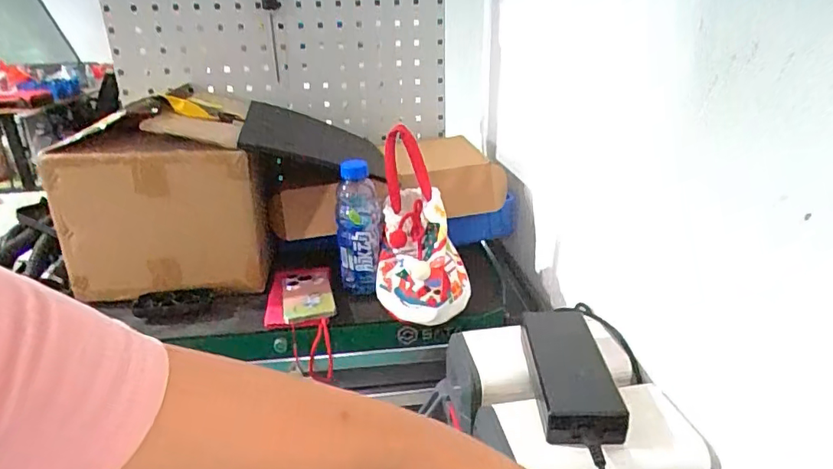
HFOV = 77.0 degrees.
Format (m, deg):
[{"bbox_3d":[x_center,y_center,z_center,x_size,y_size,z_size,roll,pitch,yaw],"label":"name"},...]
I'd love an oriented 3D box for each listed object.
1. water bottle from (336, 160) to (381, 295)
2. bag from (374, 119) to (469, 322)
[{"bbox_3d":[-0.090,-0.005,0.804,0.072,0.189,0.077,-3,22,-6],"label":"water bottle"},{"bbox_3d":[0.006,-0.012,0.779,0.136,0.228,0.180,-1,22,-1],"label":"bag"}]

